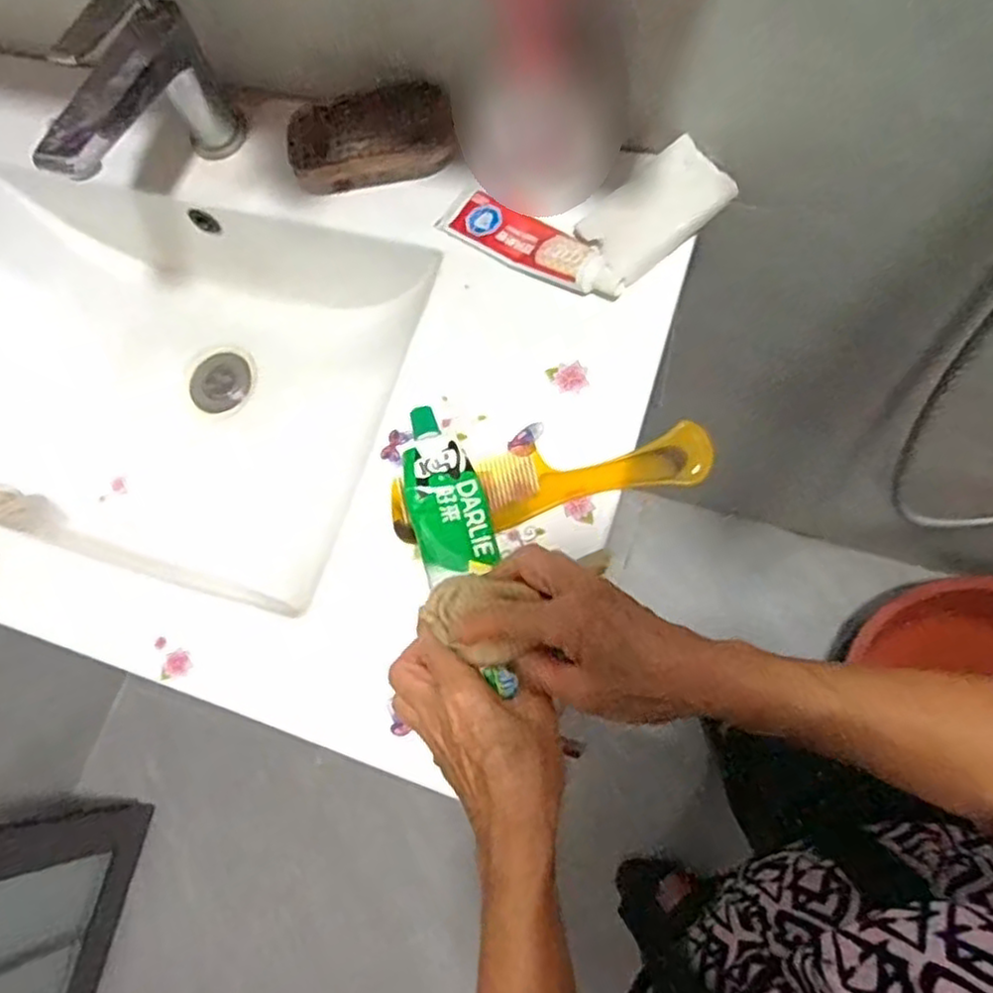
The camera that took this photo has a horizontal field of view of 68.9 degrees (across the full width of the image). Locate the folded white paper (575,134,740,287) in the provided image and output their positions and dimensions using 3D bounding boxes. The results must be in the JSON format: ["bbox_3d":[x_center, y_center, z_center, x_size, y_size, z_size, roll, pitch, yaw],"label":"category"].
[{"bbox_3d":[0.110,-0.199,0.499,0.097,0.009,0.065,-38,71,7],"label":"folded white paper"}]

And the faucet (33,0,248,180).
[{"bbox_3d":[-0.263,-0.274,0.528,0.062,0.118,0.151,31,79,6],"label":"faucet"}]

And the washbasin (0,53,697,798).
[{"bbox_3d":[-0.275,-0.102,0.590,0.758,0.210,0.430,15,78,3],"label":"washbasin"}]

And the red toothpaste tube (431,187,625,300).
[{"bbox_3d":[0.026,-0.180,0.516,0.145,0.016,0.038,34,75,22],"label":"red toothpaste tube"}]

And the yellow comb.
[{"bbox_3d":[0.033,-0.010,0.466,0.206,0.011,0.047,-14,75,5],"label":"yellow comb"}]

